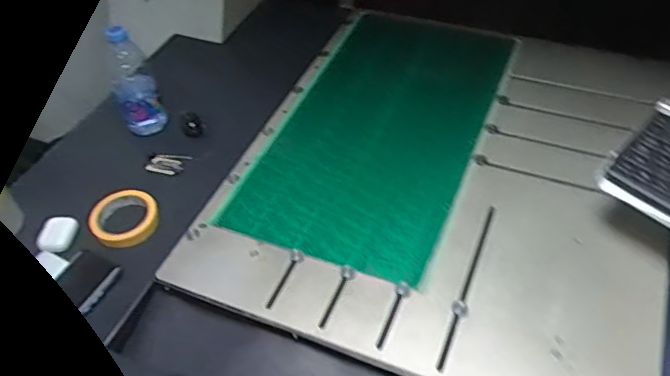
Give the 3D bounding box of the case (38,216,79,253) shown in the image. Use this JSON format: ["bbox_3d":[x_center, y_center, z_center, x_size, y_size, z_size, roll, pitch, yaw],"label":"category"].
[{"bbox_3d":[-0.419,0.070,0.886,0.047,0.023,0.056,12,50,16],"label":"case"}]

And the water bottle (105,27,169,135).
[{"bbox_3d":[-0.349,-0.182,1.009,0.071,0.188,0.055,-24,50,-16],"label":"water bottle"}]

